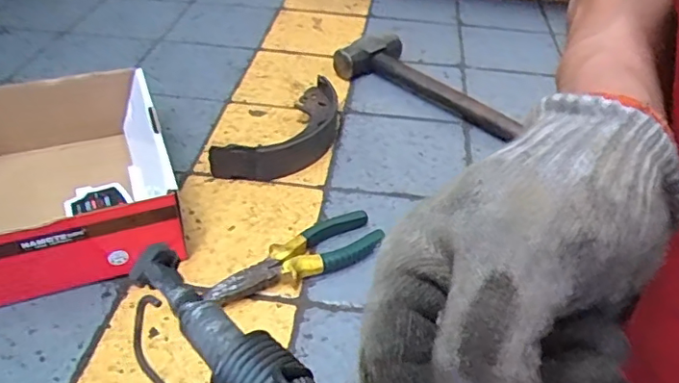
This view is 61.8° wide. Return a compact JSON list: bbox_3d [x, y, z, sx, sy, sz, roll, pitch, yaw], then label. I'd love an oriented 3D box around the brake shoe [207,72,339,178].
[{"bbox_3d":[-0.047,-0.064,0.626,0.077,0.039,0.190,24,44,23],"label":"brake shoe"}]

